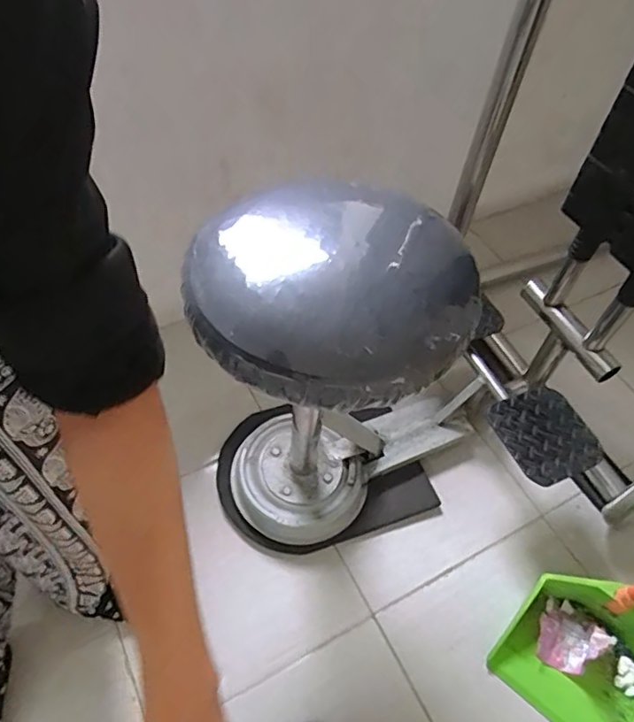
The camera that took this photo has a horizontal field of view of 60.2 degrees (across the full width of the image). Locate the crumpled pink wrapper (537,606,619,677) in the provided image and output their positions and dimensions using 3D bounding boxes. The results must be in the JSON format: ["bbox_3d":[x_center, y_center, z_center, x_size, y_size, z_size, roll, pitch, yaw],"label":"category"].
[{"bbox_3d":[0.436,0.481,0.938,0.105,0.049,0.097,2,52,-2],"label":"crumpled pink wrapper"}]

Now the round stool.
[{"bbox_3d":[0.005,0.073,0.858,0.317,0.644,0.292,2,52,-2],"label":"round stool"}]

